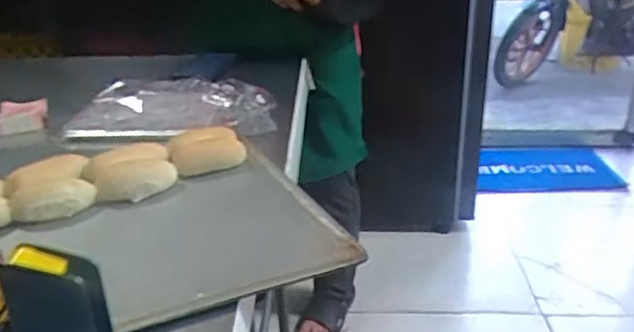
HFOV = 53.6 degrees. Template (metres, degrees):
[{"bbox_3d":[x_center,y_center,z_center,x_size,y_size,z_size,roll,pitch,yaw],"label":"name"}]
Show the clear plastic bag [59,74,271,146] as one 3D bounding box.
[{"bbox_3d":[-0.201,-0.087,0.884,0.278,0.027,0.180,-3,24,-3],"label":"clear plastic bag"}]

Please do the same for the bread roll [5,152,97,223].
[{"bbox_3d":[-0.278,0.020,0.652,0.083,0.037,0.087,-13,27,-23],"label":"bread roll"}]

